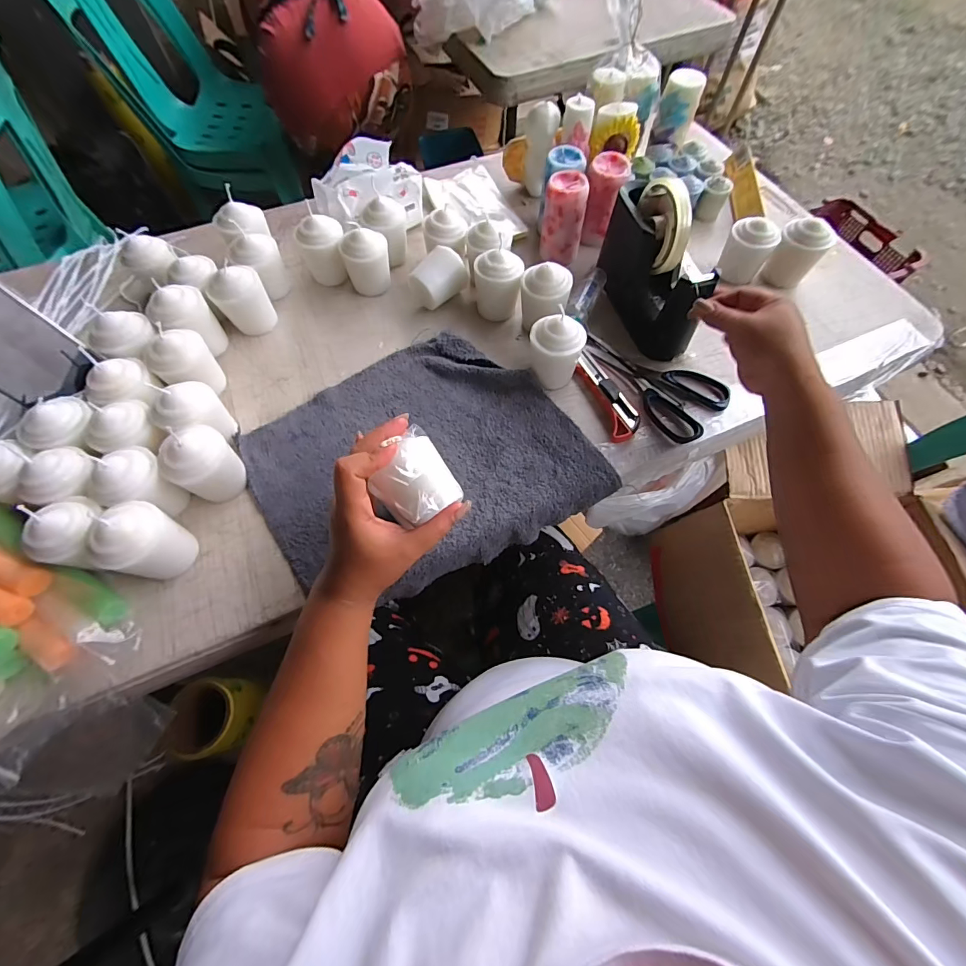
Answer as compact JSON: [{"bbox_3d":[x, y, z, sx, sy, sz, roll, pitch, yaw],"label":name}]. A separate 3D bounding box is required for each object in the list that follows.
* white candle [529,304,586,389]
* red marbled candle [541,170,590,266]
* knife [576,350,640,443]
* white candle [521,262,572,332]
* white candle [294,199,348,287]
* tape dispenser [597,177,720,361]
[{"bbox_3d":[0.076,-0.140,0.452,0.055,0.070,0.050,23,66,11],"label":"white candle"},{"bbox_3d":[0.103,-0.338,0.538,0.053,0.087,0.053,9,64,5],"label":"red marbled candle"},{"bbox_3d":[0.138,-0.098,0.463,0.036,0.018,0.123,-15,65,-6],"label":"knife"},{"bbox_3d":[0.073,-0.217,0.489,0.053,0.072,0.052,-30,67,-13],"label":"white candle"},{"bbox_3d":[-0.199,-0.288,0.525,0.054,0.072,0.045,-1,64,0],"label":"white candle"},{"bbox_3d":[0.196,-0.249,0.471,0.050,0.130,0.175,-14,64,-6],"label":"tape dispenser"}]

